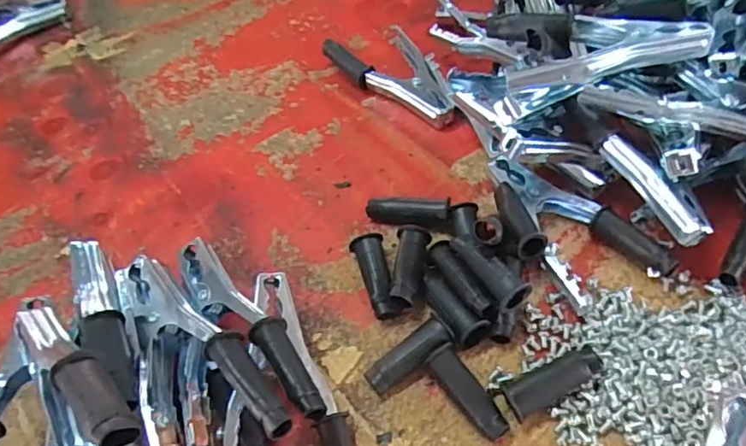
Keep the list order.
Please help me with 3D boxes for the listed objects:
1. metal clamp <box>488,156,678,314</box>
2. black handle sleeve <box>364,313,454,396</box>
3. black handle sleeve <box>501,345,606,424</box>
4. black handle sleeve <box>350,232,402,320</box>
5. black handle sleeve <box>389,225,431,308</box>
[{"bbox_3d":[0.136,0.000,0.410,0.072,0.024,0.141,-26,56,-14],"label":"metal clamp"},{"bbox_3d":[0.024,0.086,0.360,0.060,0.019,0.021,-34,58,-19],"label":"black handle sleeve"},{"bbox_3d":[0.108,0.097,0.339,0.059,0.025,0.021,-21,55,-10],"label":"black handle sleeve"},{"bbox_3d":[0.002,0.038,0.398,0.023,0.019,0.063,-12,54,-4],"label":"black handle sleeve"},{"bbox_3d":[0.025,0.031,0.398,0.022,0.022,0.065,8,55,10],"label":"black handle sleeve"}]

